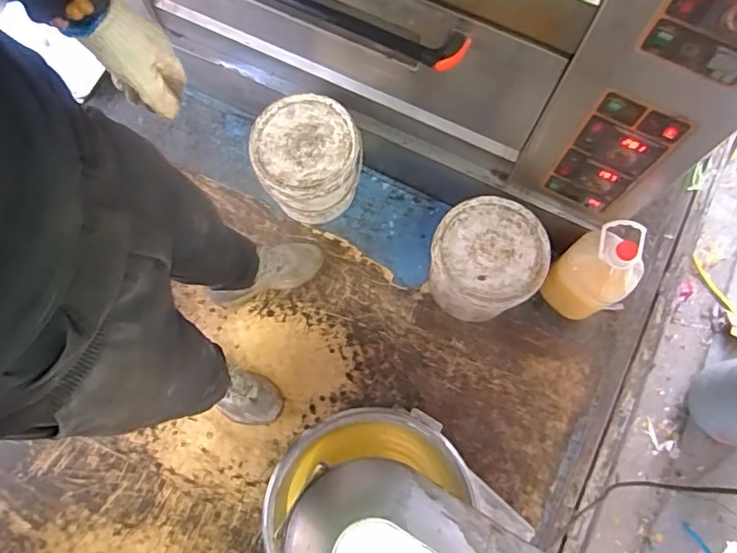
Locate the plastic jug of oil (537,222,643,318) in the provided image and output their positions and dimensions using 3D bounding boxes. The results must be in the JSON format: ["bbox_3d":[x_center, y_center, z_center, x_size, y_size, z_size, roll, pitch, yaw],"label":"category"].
[{"bbox_3d":[0.499,-0.008,1.179,0.148,0.251,0.152,0,75,1],"label":"plastic jug of oil"}]

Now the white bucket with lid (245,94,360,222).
[{"bbox_3d":[-0.140,-0.267,1.294,0.236,0.242,0.224,0,75,1],"label":"white bucket with lid"}]

